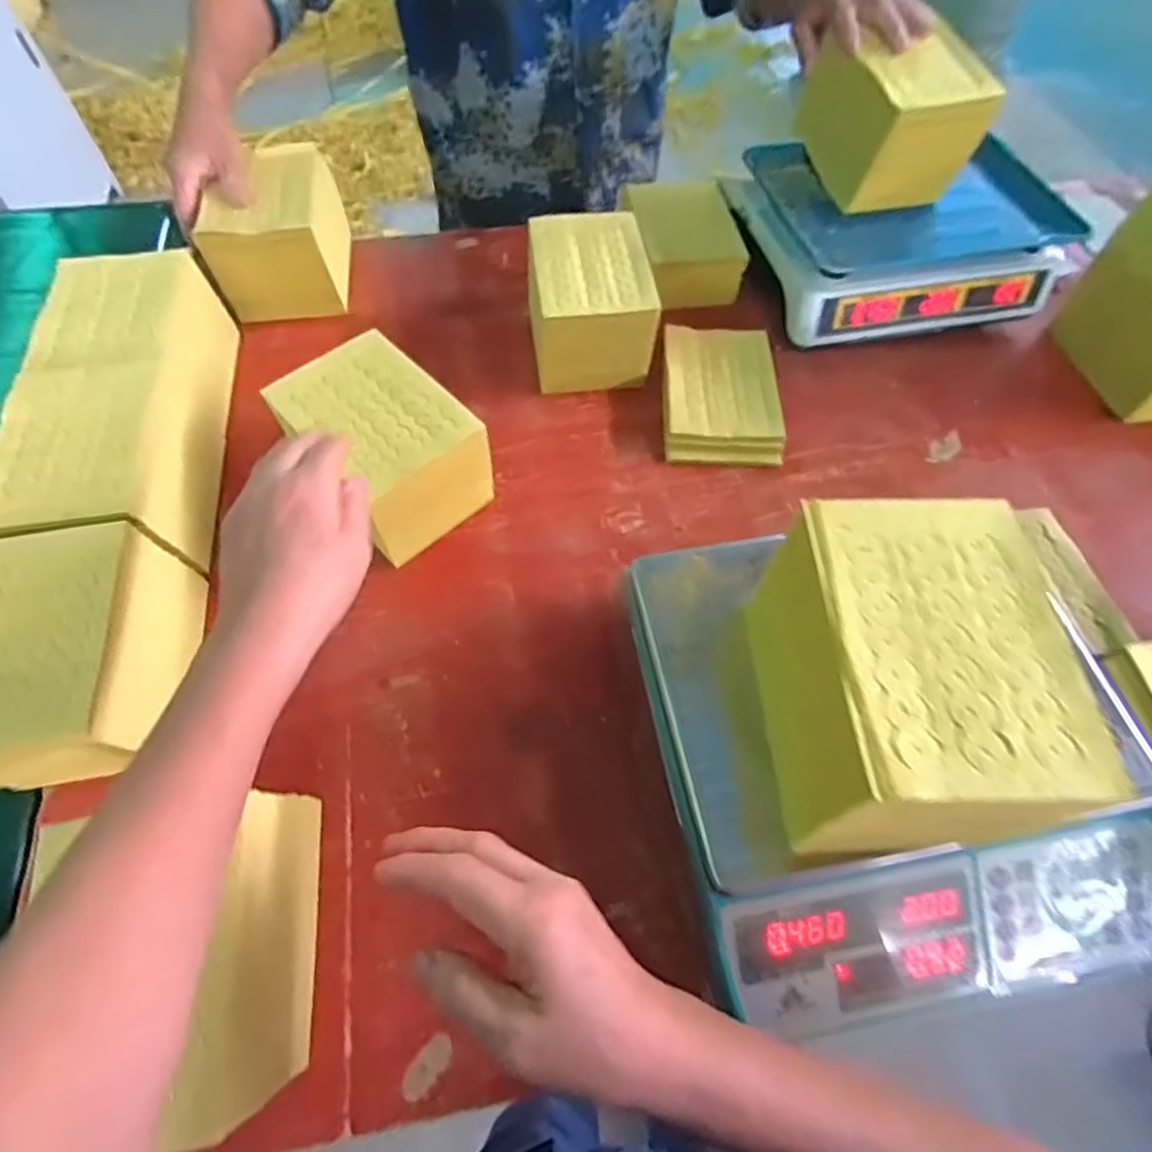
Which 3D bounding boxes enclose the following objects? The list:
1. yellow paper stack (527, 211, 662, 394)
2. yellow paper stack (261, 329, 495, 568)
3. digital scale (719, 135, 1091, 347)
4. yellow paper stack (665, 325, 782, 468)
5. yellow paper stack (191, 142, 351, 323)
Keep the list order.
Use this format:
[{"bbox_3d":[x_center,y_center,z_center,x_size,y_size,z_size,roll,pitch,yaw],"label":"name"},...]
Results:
[{"bbox_3d":[0.013,-0.293,0.666,0.120,0.104,0.164,-5,62,-5],"label":"yellow paper stack"},{"bbox_3d":[-0.169,-0.111,0.553,0.116,0.107,0.169,-39,69,-20],"label":"yellow paper stack"},{"bbox_3d":[0.376,-0.402,0.735,0.328,0.106,0.239,-10,62,-7],"label":"digital scale"},{"bbox_3d":[0.156,-0.197,0.661,0.118,0.030,0.175,3,61,0],"label":"yellow paper stack"},{"bbox_3d":[-0.338,-0.395,0.698,0.125,0.132,0.155,-7,62,-6],"label":"yellow paper stack"}]

